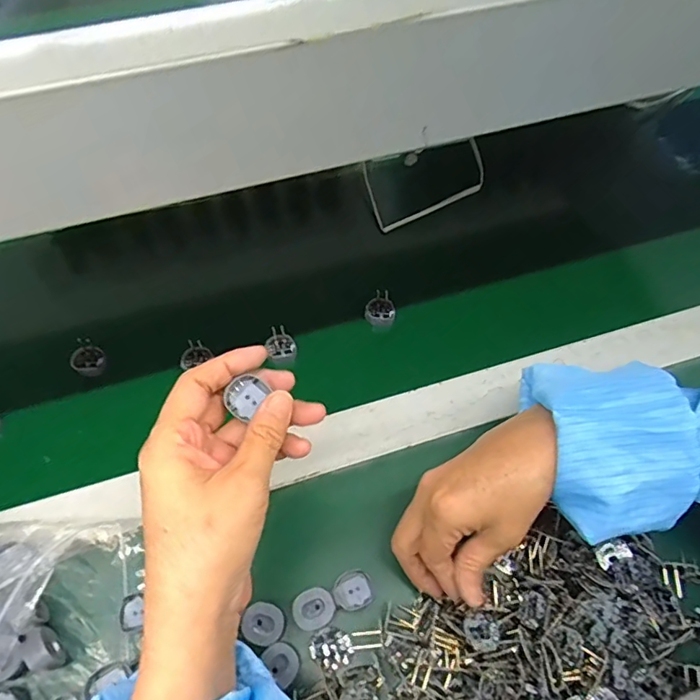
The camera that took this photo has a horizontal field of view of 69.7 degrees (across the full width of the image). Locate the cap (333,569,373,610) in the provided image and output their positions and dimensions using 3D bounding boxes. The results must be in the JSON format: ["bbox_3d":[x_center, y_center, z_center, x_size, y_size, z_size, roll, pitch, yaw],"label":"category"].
[{"bbox_3d":[0.002,0.175,0.369,0.027,0.024,0.027,-1,58,1],"label":"cap"}]

